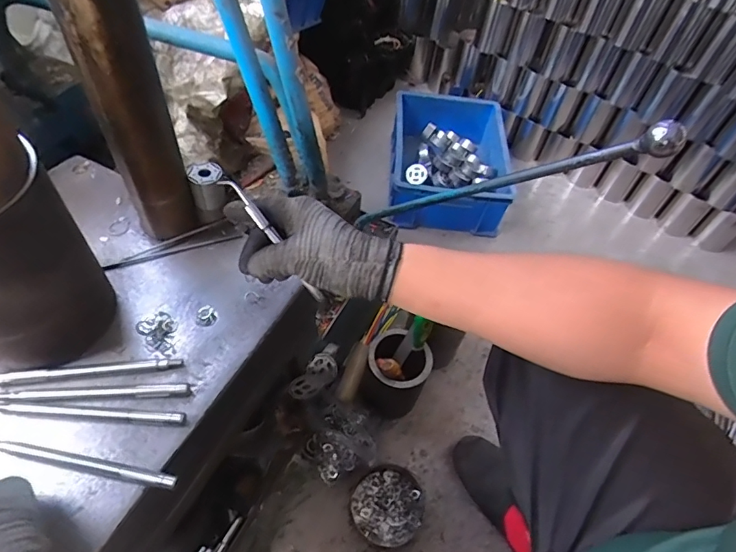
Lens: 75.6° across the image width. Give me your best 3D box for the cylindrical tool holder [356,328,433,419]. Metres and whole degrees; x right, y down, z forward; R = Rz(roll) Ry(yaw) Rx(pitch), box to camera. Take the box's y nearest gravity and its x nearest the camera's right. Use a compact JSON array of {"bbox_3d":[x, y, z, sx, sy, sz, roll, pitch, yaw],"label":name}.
[{"bbox_3d":[0.046,0.189,0.869,0.108,0.179,0.087,19,53,9],"label":"cylindrical tool holder"}]

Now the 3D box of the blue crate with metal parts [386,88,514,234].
[{"bbox_3d":[0.224,-0.313,1.288,0.319,0.133,0.419,7,52,-1],"label":"blue crate with metal parts"}]

